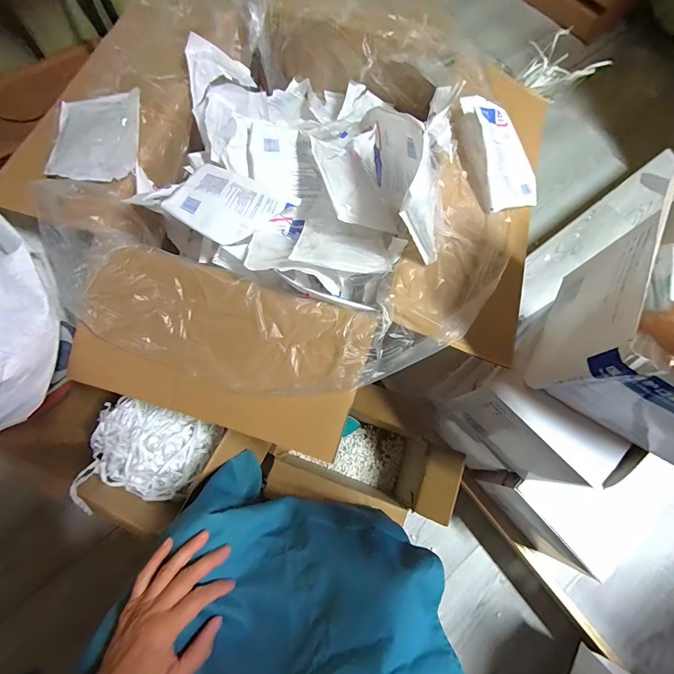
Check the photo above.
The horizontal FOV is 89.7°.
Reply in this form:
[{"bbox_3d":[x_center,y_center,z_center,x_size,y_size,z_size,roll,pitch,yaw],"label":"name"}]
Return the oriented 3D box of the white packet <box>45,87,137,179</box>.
[{"bbox_3d":[-0.358,-0.297,0.498,0.118,0.018,0.151,-4,72,-2],"label":"white packet"}]

